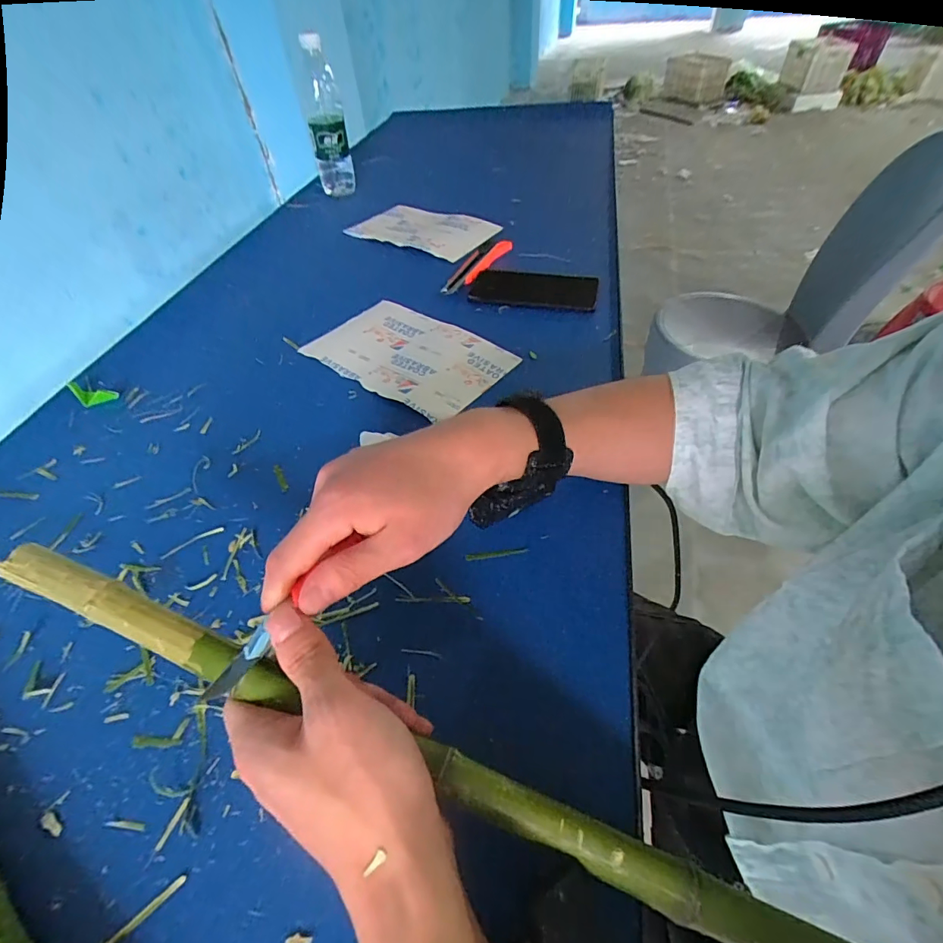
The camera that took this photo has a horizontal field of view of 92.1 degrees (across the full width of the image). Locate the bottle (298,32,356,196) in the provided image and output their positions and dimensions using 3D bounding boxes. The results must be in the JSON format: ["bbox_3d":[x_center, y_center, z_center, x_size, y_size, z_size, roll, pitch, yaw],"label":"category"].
[{"bbox_3d":[-0.260,-0.621,0.811,0.063,0.224,0.064,-15,49,-9],"label":"bottle"}]

